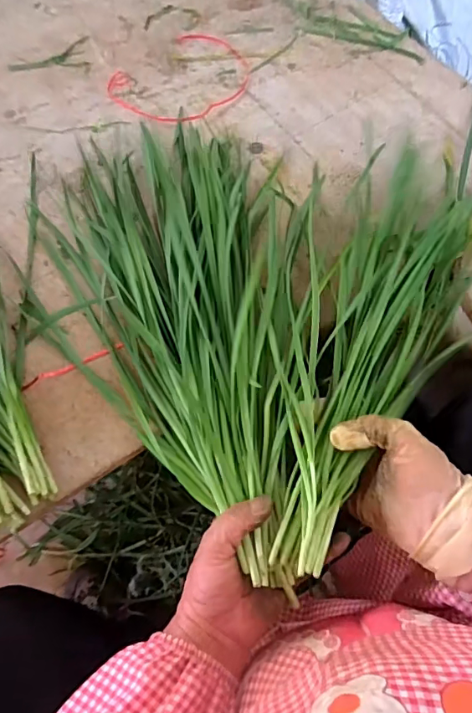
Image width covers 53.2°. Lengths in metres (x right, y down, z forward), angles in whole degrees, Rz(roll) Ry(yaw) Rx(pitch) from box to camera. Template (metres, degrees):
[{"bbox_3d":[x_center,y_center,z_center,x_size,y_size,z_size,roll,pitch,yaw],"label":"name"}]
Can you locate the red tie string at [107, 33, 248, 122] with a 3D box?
[{"bbox_3d":[-0.065,-0.337,0.570,0.157,0.007,0.136,-40,72,-12],"label":"red tie string"}]

